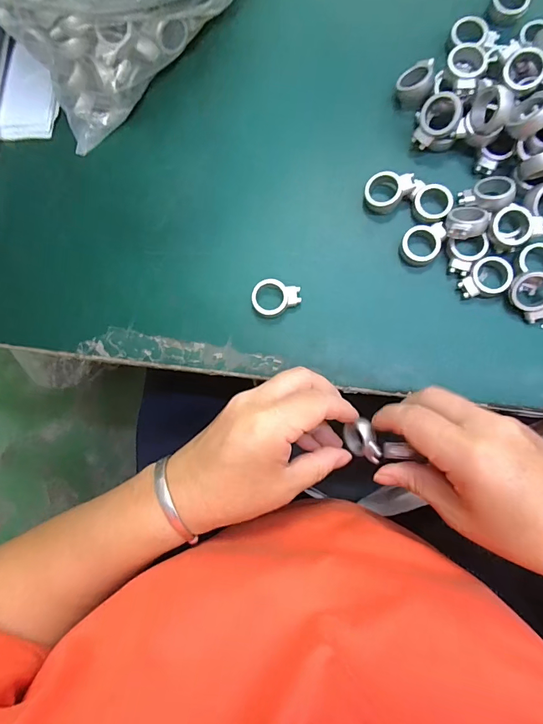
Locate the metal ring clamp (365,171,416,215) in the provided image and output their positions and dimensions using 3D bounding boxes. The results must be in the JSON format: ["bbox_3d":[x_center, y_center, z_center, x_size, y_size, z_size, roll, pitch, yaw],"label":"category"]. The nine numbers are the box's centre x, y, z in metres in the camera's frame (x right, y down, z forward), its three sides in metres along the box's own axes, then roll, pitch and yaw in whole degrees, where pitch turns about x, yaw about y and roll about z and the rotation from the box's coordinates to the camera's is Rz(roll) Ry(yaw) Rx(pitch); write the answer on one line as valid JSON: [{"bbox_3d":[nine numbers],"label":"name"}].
[{"bbox_3d":[0.084,-0.121,0.283,0.035,0.015,0.026,12,94,13],"label":"metal ring clamp"}]

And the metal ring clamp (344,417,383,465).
[{"bbox_3d":[0.064,0.057,0.282,0.019,0.020,0.030,-16,82,3],"label":"metal ring clamp"}]

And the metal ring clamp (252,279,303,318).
[{"bbox_3d":[0.004,-0.046,0.284,0.034,0.011,0.025,-4,84,5],"label":"metal ring clamp"}]

